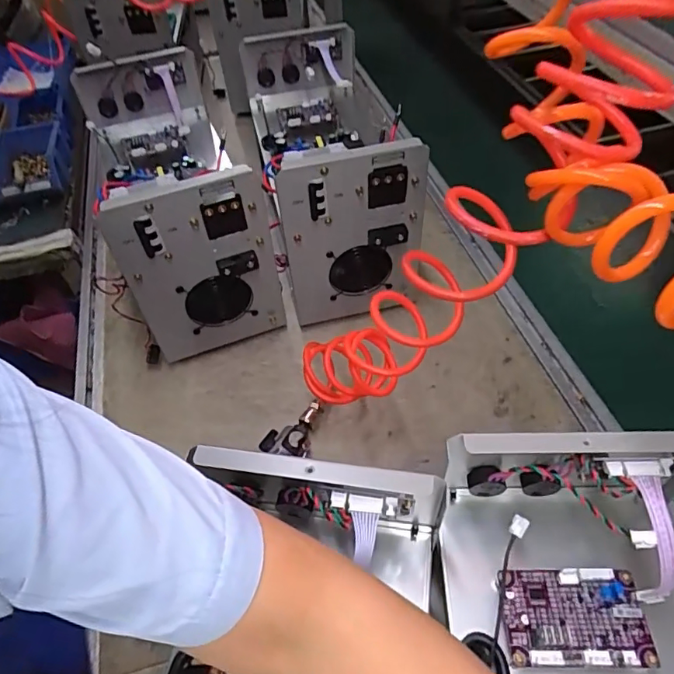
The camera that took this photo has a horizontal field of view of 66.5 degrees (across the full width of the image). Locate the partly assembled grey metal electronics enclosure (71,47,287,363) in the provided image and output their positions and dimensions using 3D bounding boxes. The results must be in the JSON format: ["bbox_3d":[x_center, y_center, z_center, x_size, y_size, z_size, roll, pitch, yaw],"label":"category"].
[{"bbox_3d":[-0.232,-0.197,0.765,0.181,0.275,0.392,-19,52,-11],"label":"partly assembled grey metal electronics enclosure"}]

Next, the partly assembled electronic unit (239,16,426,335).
[{"bbox_3d":[-0.017,-0.257,0.774,0.171,0.245,0.386,-12,51,-5],"label":"partly assembled electronic unit"}]

